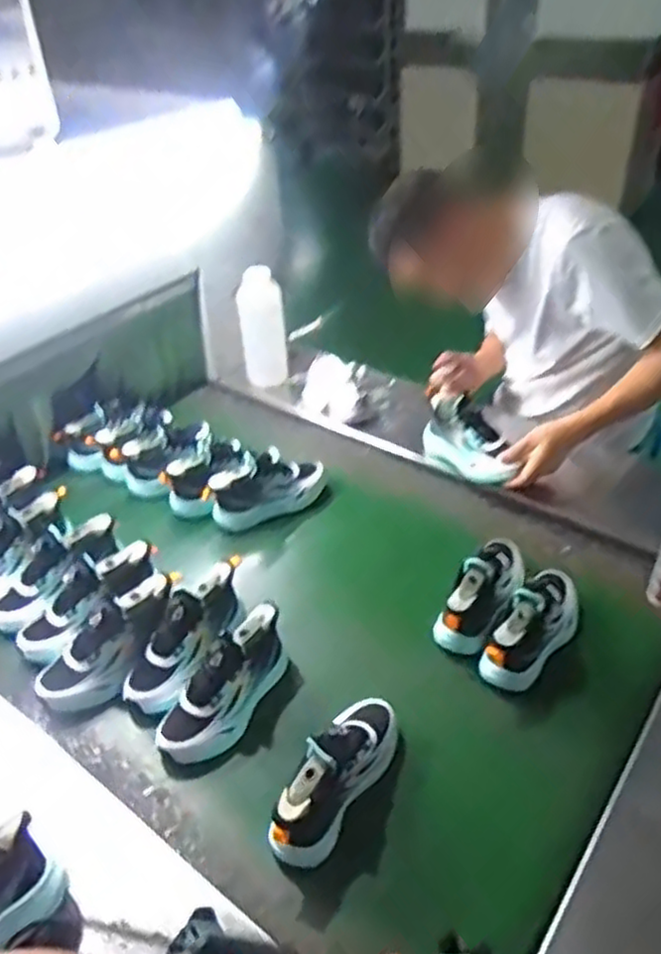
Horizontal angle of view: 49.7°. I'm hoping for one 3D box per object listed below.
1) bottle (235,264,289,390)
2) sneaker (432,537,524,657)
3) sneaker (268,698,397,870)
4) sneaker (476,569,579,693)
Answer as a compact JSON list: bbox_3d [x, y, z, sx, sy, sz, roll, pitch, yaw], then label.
[{"bbox_3d":[-0.143,-0.318,1.500,0.090,0.234,0.072,-17,40,-19],"label":"bottle"},{"bbox_3d":[0.234,0.166,1.045,0.083,0.101,0.197,27,47,33],"label":"sneaker"},{"bbox_3d":[0.012,0.344,0.842,0.072,0.111,0.214,19,42,25],"label":"sneaker"},{"bbox_3d":[0.290,0.197,1.013,0.087,0.110,0.224,25,45,31],"label":"sneaker"}]

